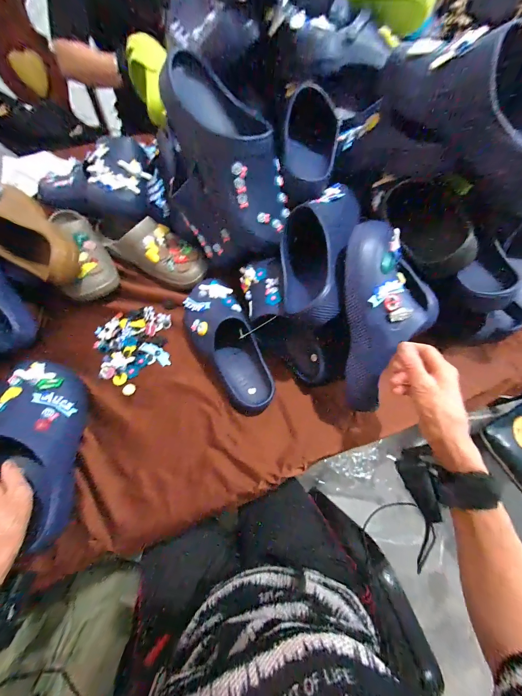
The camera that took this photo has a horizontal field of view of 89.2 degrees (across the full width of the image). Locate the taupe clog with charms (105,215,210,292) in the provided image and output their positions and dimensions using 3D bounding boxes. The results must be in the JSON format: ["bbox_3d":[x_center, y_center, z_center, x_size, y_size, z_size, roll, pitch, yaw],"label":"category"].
[{"bbox_3d":[-0.218,-0.206,0.575,0.208,0.076,0.099,28,67,14],"label":"taupe clog with charms"}]

